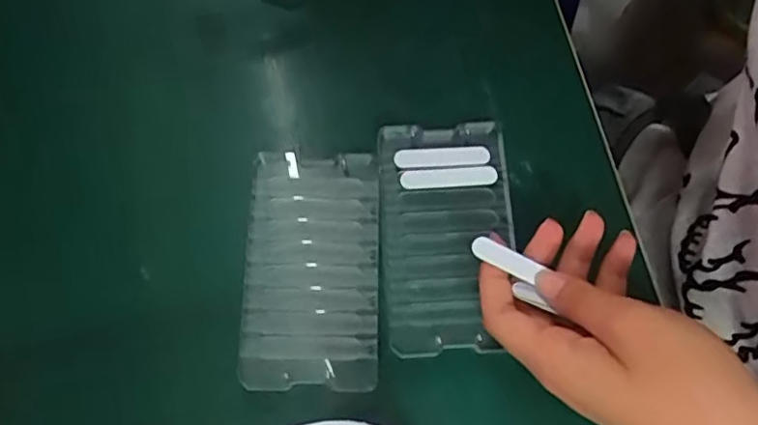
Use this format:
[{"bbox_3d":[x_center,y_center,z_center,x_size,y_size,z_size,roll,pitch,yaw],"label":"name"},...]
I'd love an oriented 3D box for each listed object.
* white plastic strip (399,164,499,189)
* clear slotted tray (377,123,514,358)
[{"bbox_3d":[0.037,-0.019,0.327,0.051,0.004,0.012,-4,73,-1],"label":"white plastic strip"},{"bbox_3d":[0.036,0.010,0.321,0.067,0.005,0.120,-3,73,-1],"label":"clear slotted tray"}]

